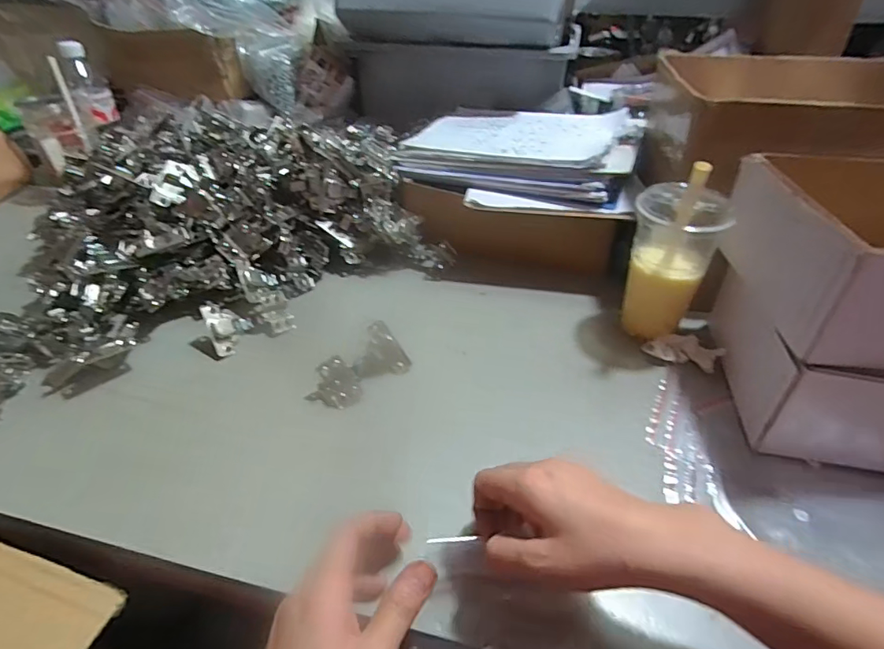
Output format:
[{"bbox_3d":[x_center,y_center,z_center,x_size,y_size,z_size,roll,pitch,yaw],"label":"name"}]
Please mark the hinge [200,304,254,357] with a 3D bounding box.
[{"bbox_3d":[-0.238,0.003,0.562,0.045,0.042,0.050,-22,43,-25],"label":"hinge"}]

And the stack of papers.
[{"bbox_3d":[0.107,-0.251,0.719,0.334,0.061,0.281,8,39,11],"label":"stack of papers"}]

